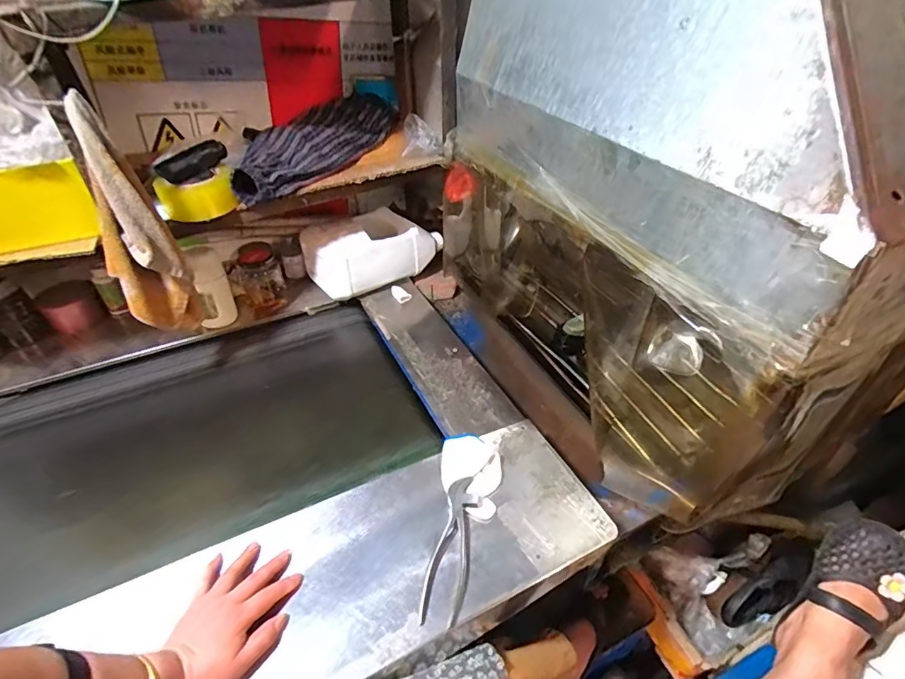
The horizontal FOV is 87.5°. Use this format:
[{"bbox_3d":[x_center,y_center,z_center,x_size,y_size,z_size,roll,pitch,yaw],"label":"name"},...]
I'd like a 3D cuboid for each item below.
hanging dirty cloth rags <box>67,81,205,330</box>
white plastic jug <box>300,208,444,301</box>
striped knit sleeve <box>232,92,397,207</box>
[{"bbox_3d":[-0.458,-0.150,0.680,0.095,0.330,0.121,-23,47,-24],"label":"hanging dirty cloth rags"},{"bbox_3d":[-0.185,-0.212,1.087,0.285,0.136,0.164,-25,47,-25],"label":"white plastic jug"},{"bbox_3d":[-0.261,-0.377,0.902,0.136,0.077,0.394,16,44,17],"label":"striped knit sleeve"}]

